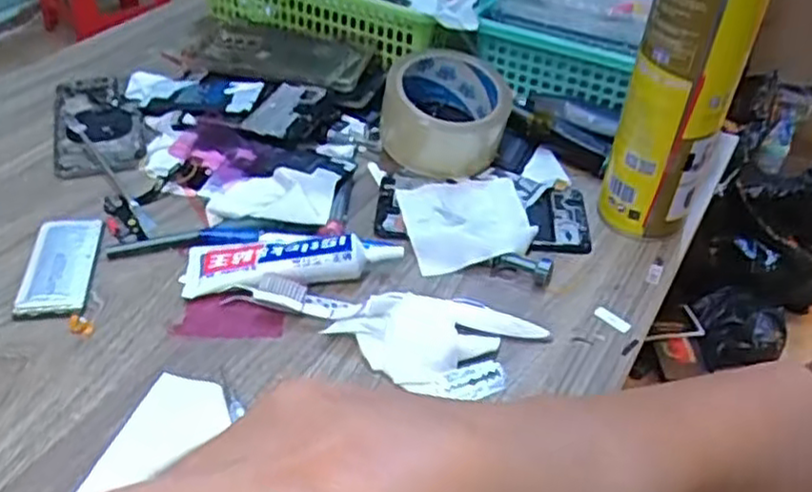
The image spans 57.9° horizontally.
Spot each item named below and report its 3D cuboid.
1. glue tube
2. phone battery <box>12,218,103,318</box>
[{"bbox_3d":[-0.076,0.009,0.484,0.140,0.020,0.044,0,41,-4],"label":"glue tube"},{"bbox_3d":[-0.228,0.012,0.485,0.042,0.008,0.091,-3,41,-8],"label":"phone battery"}]

